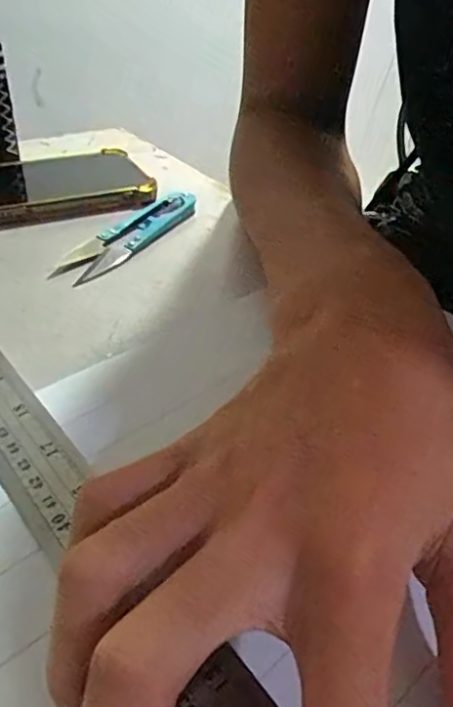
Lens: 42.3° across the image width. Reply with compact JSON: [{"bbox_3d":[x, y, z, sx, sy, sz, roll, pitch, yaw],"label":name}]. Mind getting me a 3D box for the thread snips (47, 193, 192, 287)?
[{"bbox_3d":[-0.057,-0.073,0.355,0.029,0.009,0.118,22,40,23],"label":"thread snips"}]

